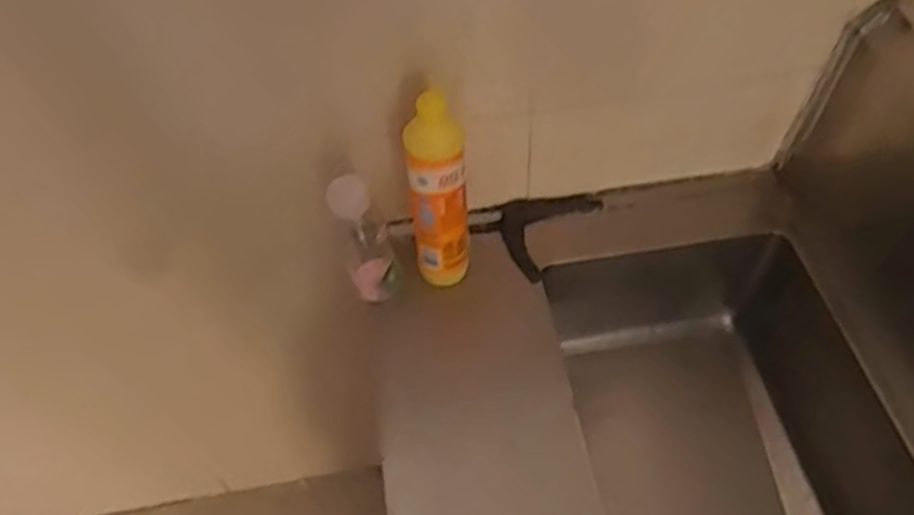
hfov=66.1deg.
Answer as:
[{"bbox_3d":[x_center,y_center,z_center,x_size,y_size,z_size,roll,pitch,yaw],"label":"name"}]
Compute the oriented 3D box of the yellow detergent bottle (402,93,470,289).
[{"bbox_3d":[-0.017,-0.058,0.694,0.054,0.223,0.049,-3,54,1],"label":"yellow detergent bottle"}]

